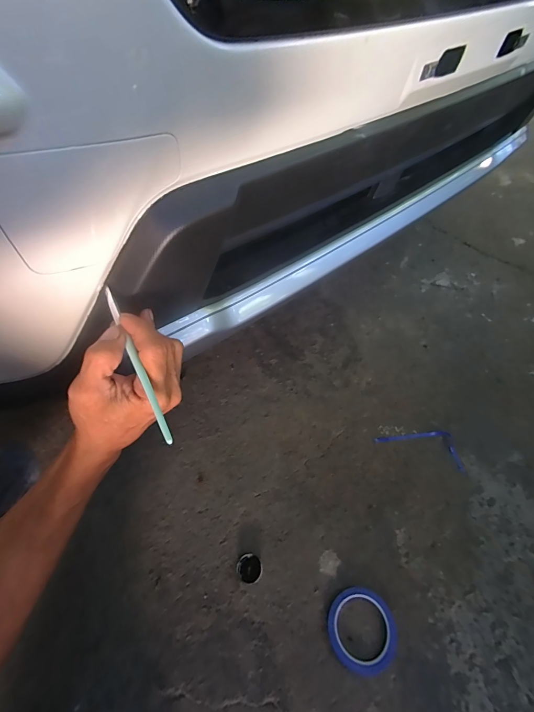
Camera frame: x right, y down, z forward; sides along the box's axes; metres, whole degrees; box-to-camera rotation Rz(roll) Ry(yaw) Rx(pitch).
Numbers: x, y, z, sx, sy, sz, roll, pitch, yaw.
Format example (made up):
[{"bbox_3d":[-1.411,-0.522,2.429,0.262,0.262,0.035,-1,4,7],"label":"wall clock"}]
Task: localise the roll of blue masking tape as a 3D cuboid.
[{"bbox_3d":[0.147,0.417,0.500,0.105,0.013,0.099,1,54,-1],"label":"roll of blue masking tape"}]

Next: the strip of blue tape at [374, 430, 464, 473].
[{"bbox_3d":[0.318,0.179,0.686,0.173,0.004,0.074,14,54,9],"label":"strip of blue tape"}]

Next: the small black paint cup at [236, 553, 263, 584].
[{"bbox_3d":[-0.028,0.350,0.539,0.038,0.018,0.041,1,54,-1],"label":"small black paint cup"}]

